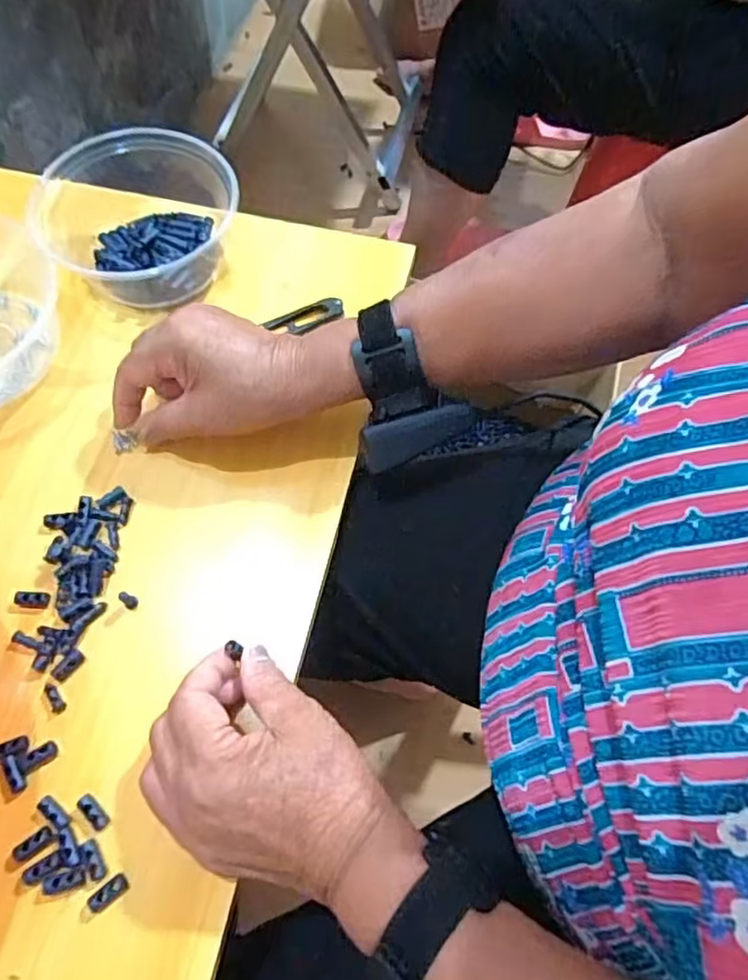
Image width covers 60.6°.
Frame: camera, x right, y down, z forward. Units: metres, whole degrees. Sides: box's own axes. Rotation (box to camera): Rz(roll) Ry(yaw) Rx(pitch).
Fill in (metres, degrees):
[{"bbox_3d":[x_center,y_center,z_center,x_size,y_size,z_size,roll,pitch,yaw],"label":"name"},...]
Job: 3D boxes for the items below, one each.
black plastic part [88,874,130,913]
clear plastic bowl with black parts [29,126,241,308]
[{"bbox_3d":[-0.131,0.198,0.314,0.020,0.004,0.008,-36,70,-15],"label":"black plastic part"},{"bbox_3d":[-0.166,-0.197,0.460,0.145,0.063,0.126,36,70,15],"label":"clear plastic bowl with black parts"}]

